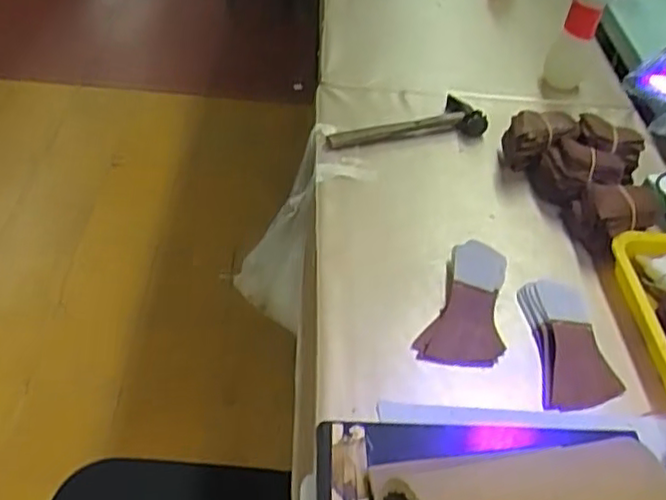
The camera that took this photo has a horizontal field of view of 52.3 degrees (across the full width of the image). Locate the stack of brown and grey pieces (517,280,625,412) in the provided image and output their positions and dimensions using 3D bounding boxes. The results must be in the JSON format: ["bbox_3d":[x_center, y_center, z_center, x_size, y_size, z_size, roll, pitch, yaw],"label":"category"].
[{"bbox_3d":[0.258,0.102,0.747,0.083,0.025,0.161,3,45,-4],"label":"stack of brown and grey pieces"}]

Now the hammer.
[{"bbox_3d":[0.103,-0.184,1.005,0.239,0.023,0.092,-12,46,-13],"label":"hammer"}]

